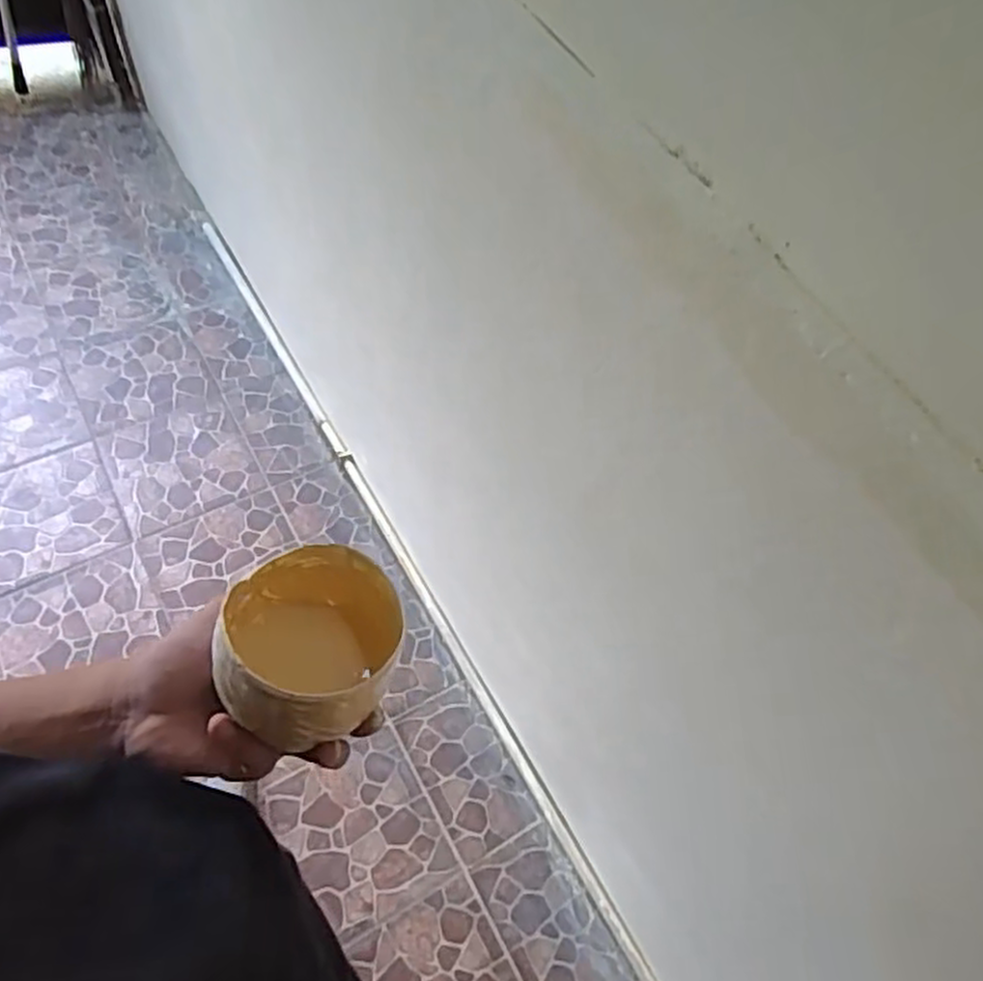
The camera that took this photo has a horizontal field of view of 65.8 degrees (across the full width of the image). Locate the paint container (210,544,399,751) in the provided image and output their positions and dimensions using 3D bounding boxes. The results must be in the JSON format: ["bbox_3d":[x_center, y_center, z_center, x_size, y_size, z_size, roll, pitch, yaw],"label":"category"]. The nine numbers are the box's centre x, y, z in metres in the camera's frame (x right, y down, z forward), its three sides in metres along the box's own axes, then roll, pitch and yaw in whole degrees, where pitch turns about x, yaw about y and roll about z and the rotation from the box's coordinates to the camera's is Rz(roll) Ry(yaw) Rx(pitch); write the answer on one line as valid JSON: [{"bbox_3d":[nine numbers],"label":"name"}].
[{"bbox_3d":[-0.093,0.083,0.398,0.083,0.102,0.087,2,58,-3],"label":"paint container"}]

